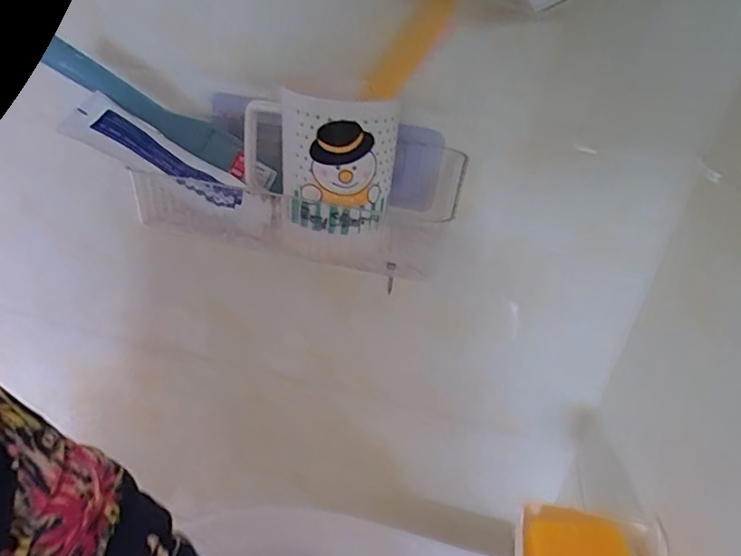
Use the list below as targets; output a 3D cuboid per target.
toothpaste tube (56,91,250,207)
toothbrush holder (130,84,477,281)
[{"bbox_3d":[-0.156,-0.091,0.381,0.144,0.028,0.040,28,32,-2],"label":"toothpaste tube"},{"bbox_3d":[-0.048,-0.086,0.389,0.228,0.110,0.096,11,31,6],"label":"toothbrush holder"}]

